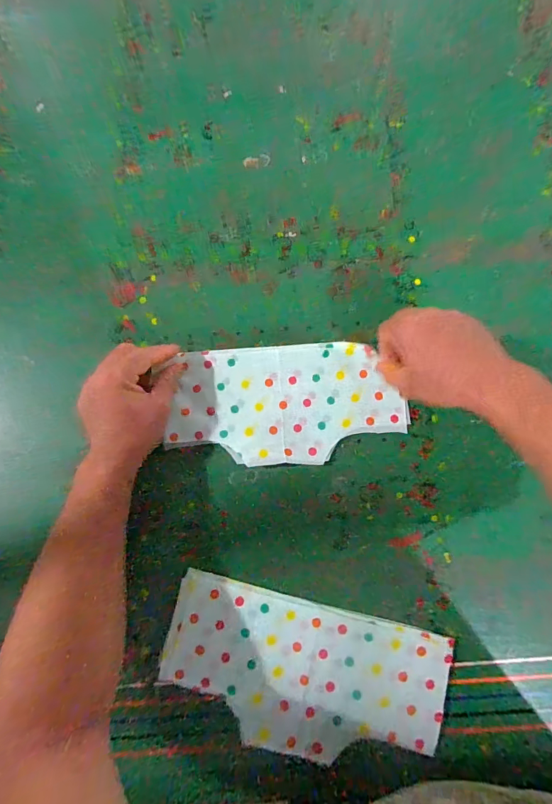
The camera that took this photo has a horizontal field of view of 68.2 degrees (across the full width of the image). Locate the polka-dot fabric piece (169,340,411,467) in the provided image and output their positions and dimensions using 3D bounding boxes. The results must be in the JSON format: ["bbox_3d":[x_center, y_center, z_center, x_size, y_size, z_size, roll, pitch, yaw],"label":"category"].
[{"bbox_3d":[0.014,0.001,0.474,0.263,0.013,0.138,-2,78,0],"label":"polka-dot fabric piece"}]

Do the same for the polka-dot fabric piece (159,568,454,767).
[{"bbox_3d":[0.027,0.283,0.421,0.286,0.010,0.143,14,79,3],"label":"polka-dot fabric piece"}]

